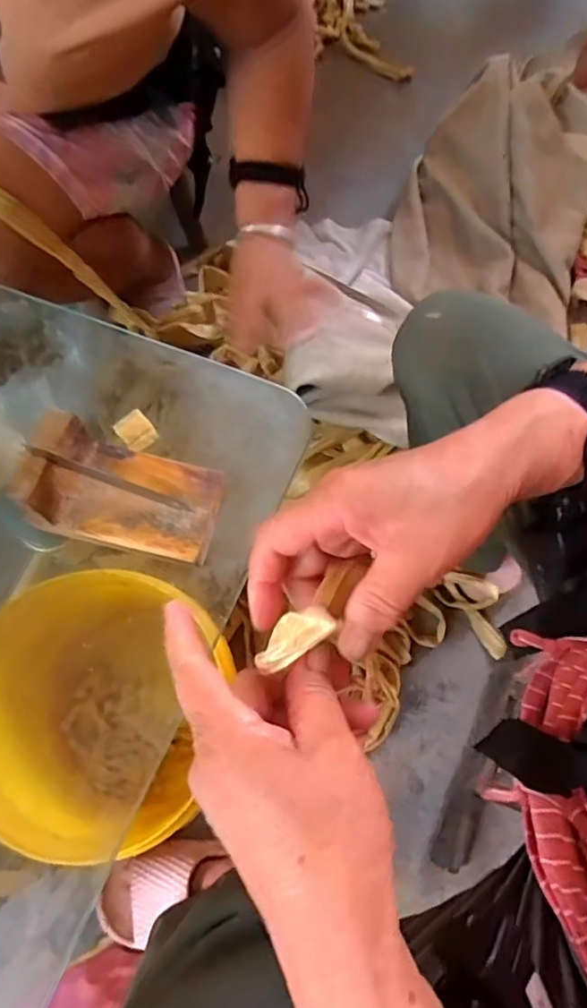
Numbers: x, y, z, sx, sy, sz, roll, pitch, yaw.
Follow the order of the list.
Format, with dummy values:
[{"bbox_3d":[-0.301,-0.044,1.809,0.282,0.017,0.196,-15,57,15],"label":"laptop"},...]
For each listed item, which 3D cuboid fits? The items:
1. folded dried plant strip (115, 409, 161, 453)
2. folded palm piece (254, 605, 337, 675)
[{"bbox_3d":[-0.108,-0.050,0.406,0.022,0.004,0.027,-40,73,-13],"label":"folded dried plant strip"},{"bbox_3d":[0.000,0.057,0.253,0.037,0.010,0.016,-36,73,-17],"label":"folded palm piece"}]

